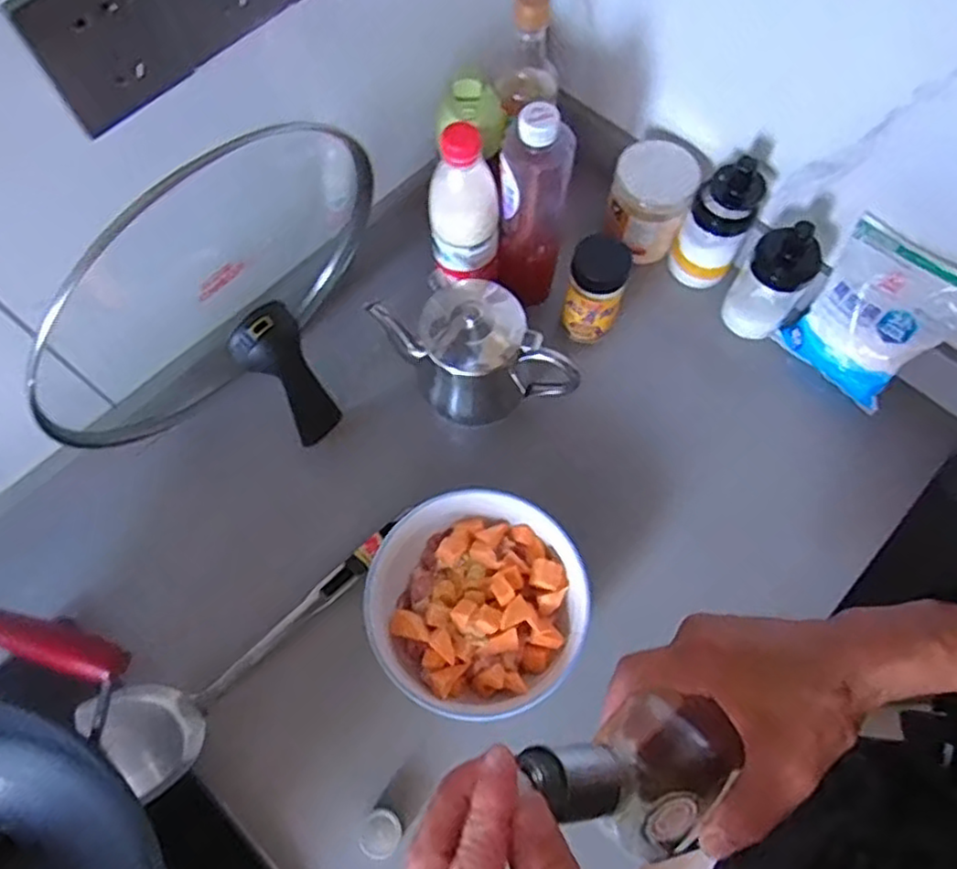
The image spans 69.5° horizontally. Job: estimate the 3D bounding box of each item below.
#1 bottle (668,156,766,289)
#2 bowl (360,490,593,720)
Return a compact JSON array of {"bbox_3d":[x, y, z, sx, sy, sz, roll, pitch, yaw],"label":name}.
[{"bbox_3d":[0.243,-0.219,0.701,0.062,0.155,0.057,26,70,11],"label":"bottle"},{"bbox_3d":[-0.001,0.148,0.598,0.179,0.075,0.172,0,67,0],"label":"bowl"}]

